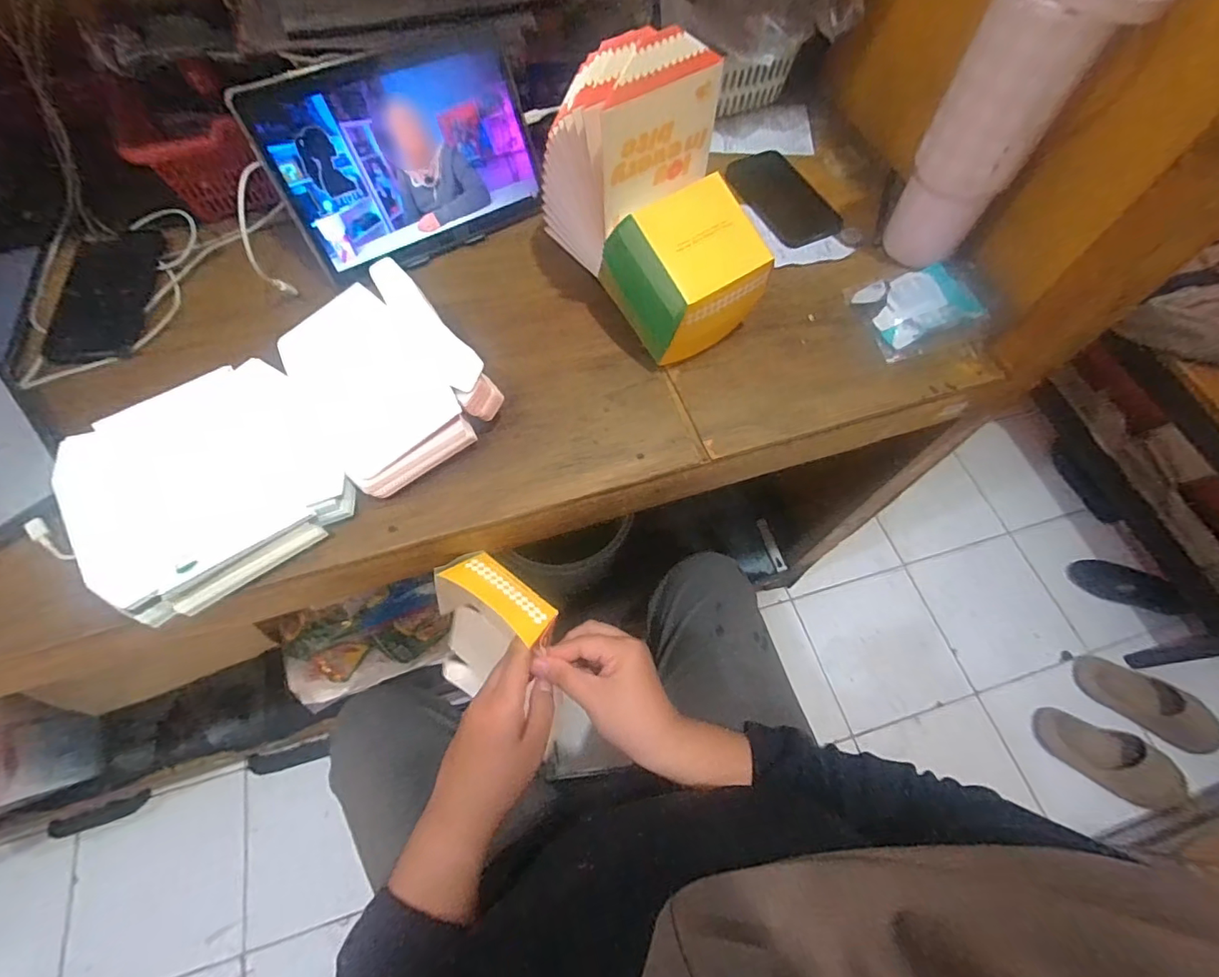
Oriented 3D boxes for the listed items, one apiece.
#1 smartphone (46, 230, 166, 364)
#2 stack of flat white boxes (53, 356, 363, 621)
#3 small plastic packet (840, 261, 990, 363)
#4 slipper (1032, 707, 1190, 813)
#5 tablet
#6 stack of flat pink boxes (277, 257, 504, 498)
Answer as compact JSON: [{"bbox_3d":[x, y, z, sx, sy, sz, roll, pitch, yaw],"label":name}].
[{"bbox_3d":[-0.497,-0.194,0.514,0.083,0.007,0.168,-11,65,-7],"label":"smartphone"},{"bbox_3d":[-0.321,-0.009,0.414,0.173,0.034,0.186,-35,70,-16],"label":"stack of flat white boxes"},{"bbox_3d":[0.319,-0.184,0.522,0.129,0.023,0.095,-16,66,-9],"label":"small plastic packet"},{"bbox_3d":[1.041,0.561,1.081,0.261,0.054,0.124,30,67,12],"label":"slipper"},{"bbox_3d":[-0.195,-0.327,0.515,0.251,0.167,0.006,-30,37,-17],"label":"tablet"},{"bbox_3d":[-0.197,-0.097,0.453,0.136,0.055,0.187,-35,70,-16],"label":"stack of flat pink boxes"}]

